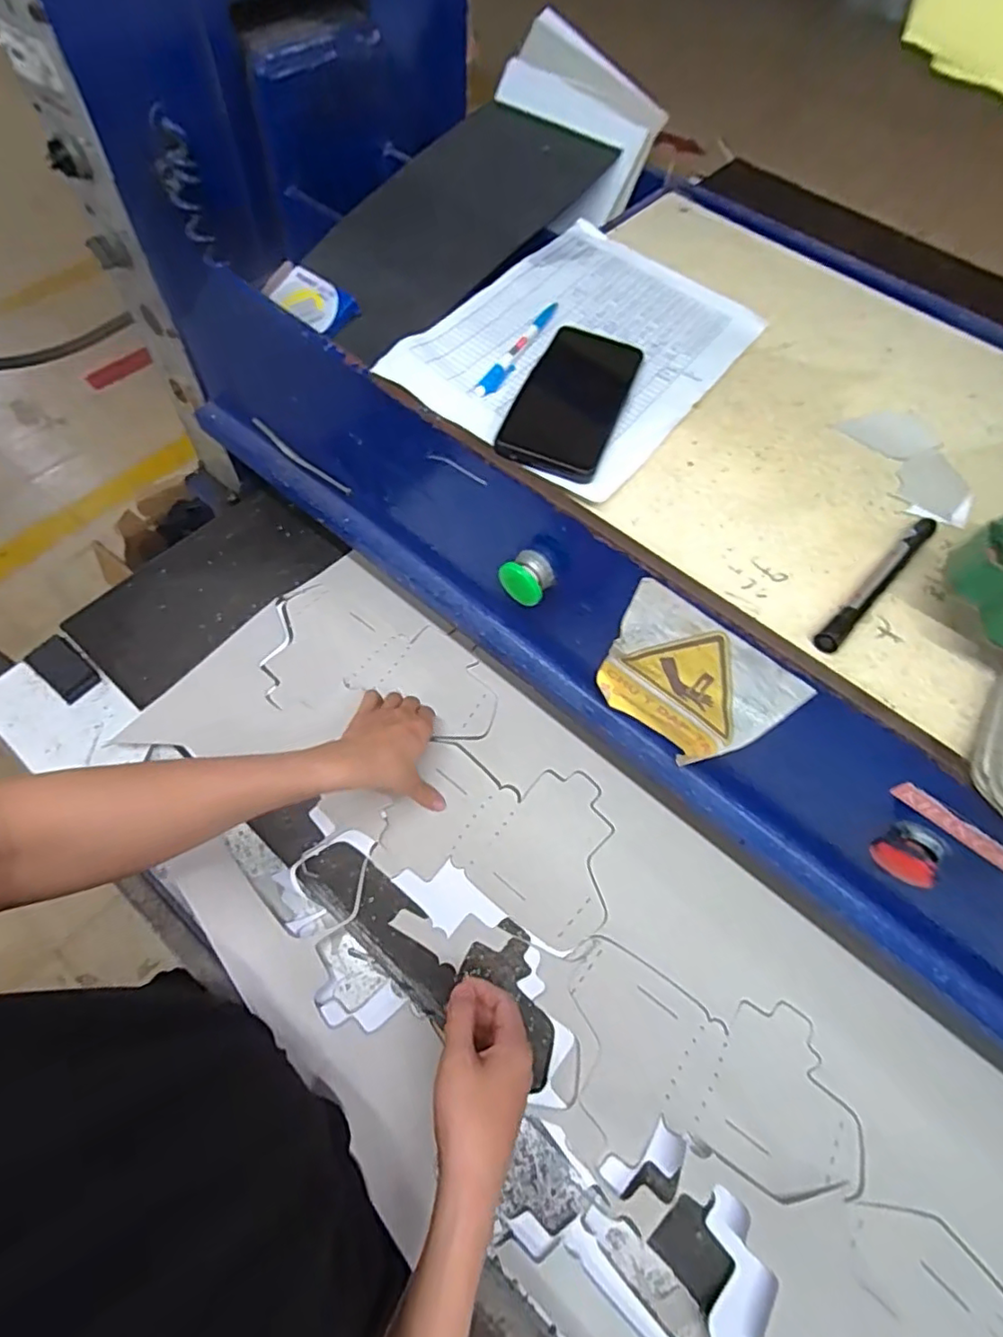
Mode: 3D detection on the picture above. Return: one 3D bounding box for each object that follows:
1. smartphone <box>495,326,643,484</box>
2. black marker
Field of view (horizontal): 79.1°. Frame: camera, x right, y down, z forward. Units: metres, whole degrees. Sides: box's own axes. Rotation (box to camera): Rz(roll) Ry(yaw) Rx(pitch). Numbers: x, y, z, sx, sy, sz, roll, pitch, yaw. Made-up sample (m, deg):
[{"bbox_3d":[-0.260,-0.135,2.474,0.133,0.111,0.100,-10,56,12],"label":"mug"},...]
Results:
[{"bbox_3d":[0.056,-0.209,0.467,0.075,0.013,0.167,19,62,7],"label":"smartphone"},{"bbox_3d":[0.252,-0.059,0.405,0.015,0.013,0.145,42,67,17],"label":"black marker"}]

